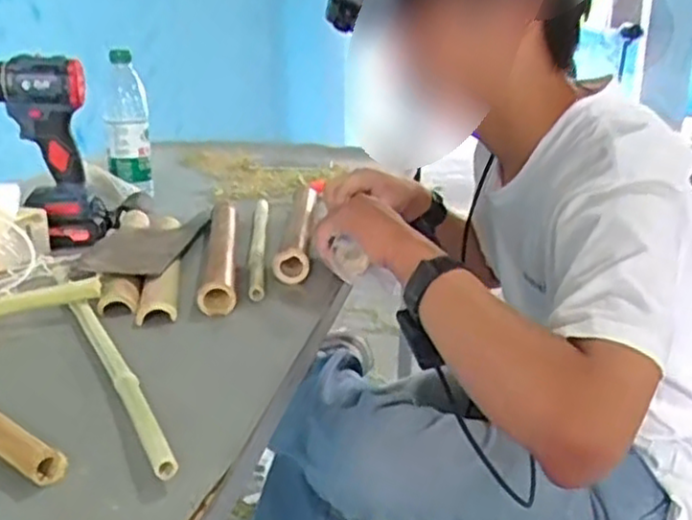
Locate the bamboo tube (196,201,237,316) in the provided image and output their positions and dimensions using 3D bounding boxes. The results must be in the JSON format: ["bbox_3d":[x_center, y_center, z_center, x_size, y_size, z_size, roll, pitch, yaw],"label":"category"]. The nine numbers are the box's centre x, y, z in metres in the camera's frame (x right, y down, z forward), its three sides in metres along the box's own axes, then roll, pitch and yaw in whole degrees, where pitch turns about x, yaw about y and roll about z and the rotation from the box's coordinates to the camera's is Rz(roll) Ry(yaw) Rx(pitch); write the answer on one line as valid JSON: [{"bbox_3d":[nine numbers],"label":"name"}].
[{"bbox_3d":[-0.139,-0.011,0.816,0.033,0.033,0.289,-1,20,-7],"label":"bamboo tube"}]

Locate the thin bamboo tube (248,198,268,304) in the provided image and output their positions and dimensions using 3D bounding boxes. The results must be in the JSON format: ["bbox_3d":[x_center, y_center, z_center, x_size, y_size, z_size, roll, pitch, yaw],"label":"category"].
[{"bbox_3d":[-0.107,-0.024,0.896,0.020,0.016,0.374,-1,18,-5],"label":"thin bamboo tube"}]

